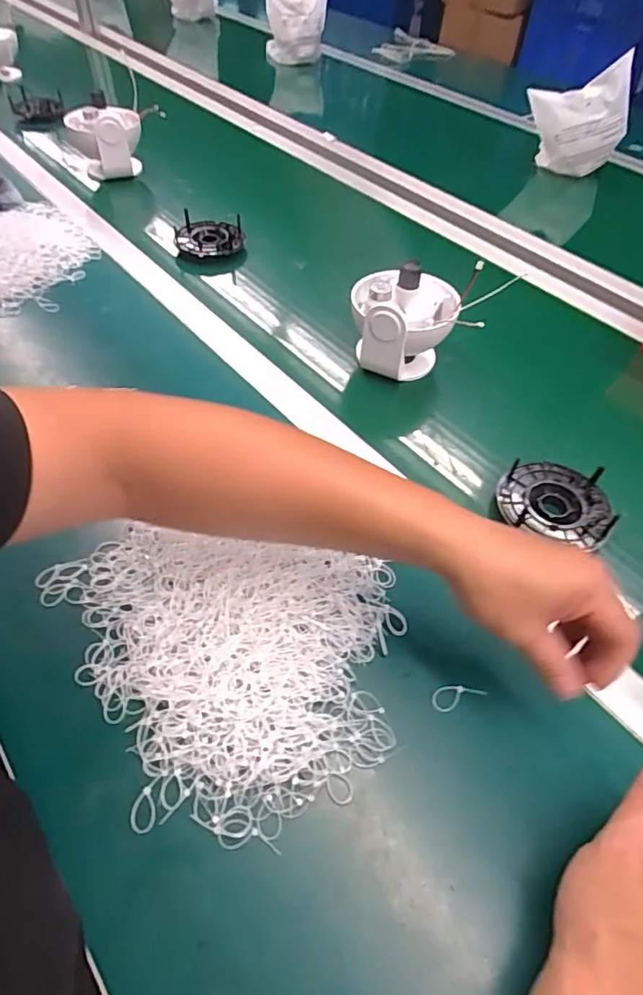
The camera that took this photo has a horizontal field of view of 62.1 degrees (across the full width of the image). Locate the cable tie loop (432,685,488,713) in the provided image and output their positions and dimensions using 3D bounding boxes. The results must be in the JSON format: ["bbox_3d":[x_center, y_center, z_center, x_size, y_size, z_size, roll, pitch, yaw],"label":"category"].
[{"bbox_3d":[0.099,0.142,0.389,0.039,0.004,0.017,-18,56,-15],"label":"cable tie loop"}]

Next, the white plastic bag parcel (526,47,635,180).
[{"bbox_3d":[0.456,-0.668,0.958,0.170,0.156,0.101,-4,53,-5],"label":"white plastic bag parcel"}]

